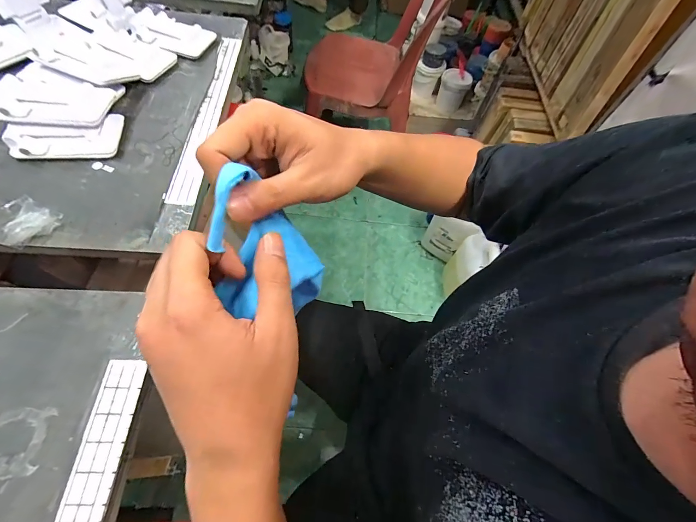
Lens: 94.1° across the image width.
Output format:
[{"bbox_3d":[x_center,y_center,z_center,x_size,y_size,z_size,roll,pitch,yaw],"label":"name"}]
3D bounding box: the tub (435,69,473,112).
[{"bbox_3d":[0.446,-0.717,1.387,0.125,0.146,0.128,16,62,3],"label":"tub"}]

